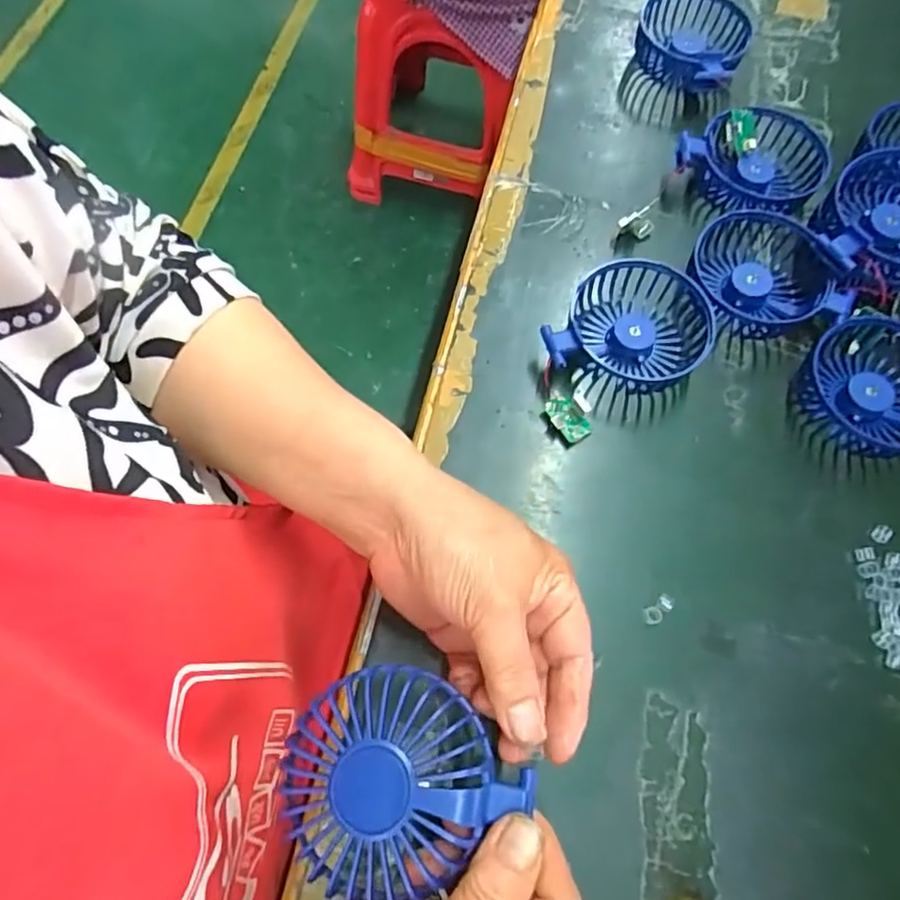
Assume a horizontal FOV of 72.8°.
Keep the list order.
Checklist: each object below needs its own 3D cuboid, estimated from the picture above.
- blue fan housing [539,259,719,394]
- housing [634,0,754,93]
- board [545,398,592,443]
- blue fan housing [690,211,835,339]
[{"bbox_3d":[0.118,-0.075,0.398,0.088,0.032,0.097,35,72,13],"label":"blue fan housing"},{"bbox_3d":[0.196,-0.334,0.505,0.090,0.032,0.100,24,70,11],"label":"housing"},{"bbox_3d":[0.073,-0.018,0.383,0.019,0.012,0.031,-40,74,-15],"label":"board"},{"bbox_3d":[0.209,-0.120,0.416,0.088,0.036,0.091,25,71,11],"label":"blue fan housing"}]

